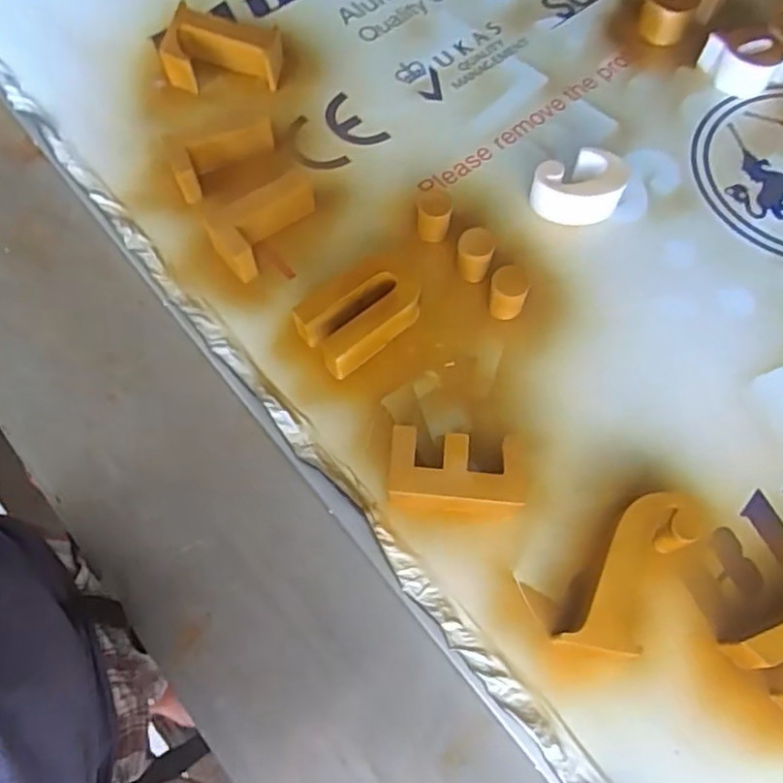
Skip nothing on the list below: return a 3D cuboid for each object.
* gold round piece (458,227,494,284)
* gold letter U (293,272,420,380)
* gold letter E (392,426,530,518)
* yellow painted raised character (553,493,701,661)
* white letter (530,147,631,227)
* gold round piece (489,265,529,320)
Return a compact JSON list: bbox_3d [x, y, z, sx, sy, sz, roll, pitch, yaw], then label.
[{"bbox_3d":[0.079,-0.128,0.605,0.033,0.052,0.030,0,66,-1],"label":"gold round piece"},{"bbox_3d":[-0.028,-0.070,0.582,0.111,0.049,0.065,-36,72,-15],"label":"gold letter U"},{"bbox_3d":[0.051,0.069,0.522,0.111,0.046,0.068,3,66,0],"label":"gold letter E"},{"bbox_3d":[0.183,0.146,0.487,0.057,0.043,0.148,33,70,13],"label":"yellow painted raised character"},{"bbox_3d":[0.193,-0.212,0.648,0.089,0.045,0.076,24,68,9],"label":"white letter"},{"bbox_3d":[0.109,-0.093,0.591,0.033,0.049,0.033,0,66,-1],"label":"gold round piece"}]

